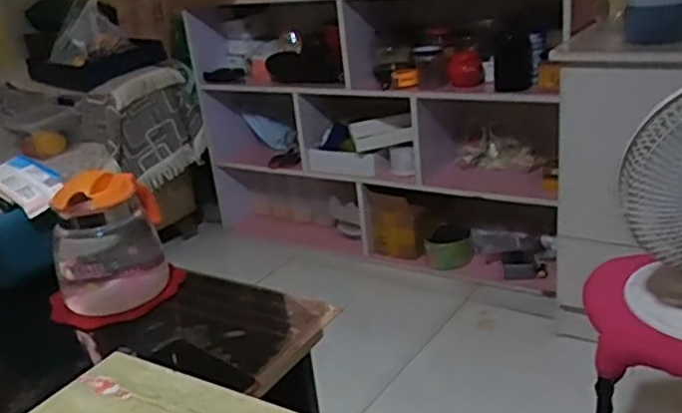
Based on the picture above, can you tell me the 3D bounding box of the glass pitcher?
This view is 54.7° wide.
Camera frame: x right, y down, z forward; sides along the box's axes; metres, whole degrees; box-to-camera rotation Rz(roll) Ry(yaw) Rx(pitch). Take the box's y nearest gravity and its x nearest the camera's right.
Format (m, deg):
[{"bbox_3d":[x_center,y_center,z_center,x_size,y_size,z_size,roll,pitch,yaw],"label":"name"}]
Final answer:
[{"bbox_3d":[-0.353,0.046,1.005,0.163,0.194,0.153,-14,23,-18],"label":"glass pitcher"}]

